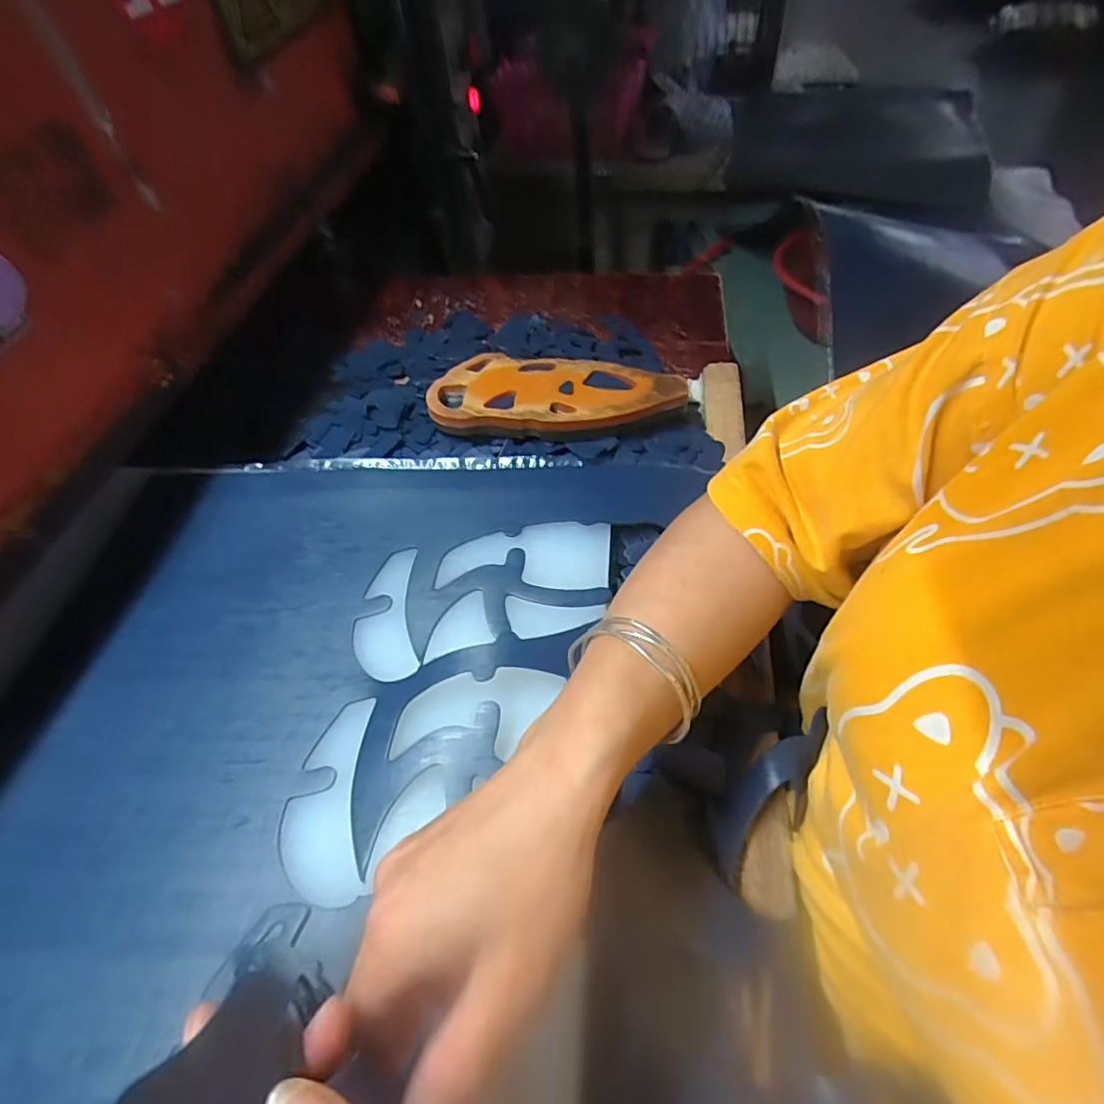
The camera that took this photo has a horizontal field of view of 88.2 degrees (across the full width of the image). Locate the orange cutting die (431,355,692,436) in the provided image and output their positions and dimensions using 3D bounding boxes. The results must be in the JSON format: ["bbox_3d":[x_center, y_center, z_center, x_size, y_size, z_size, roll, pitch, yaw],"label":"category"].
[{"bbox_3d":[0.005,-0.153,0.534,0.233,0.018,0.111,3,53,6],"label":"orange cutting die"}]

